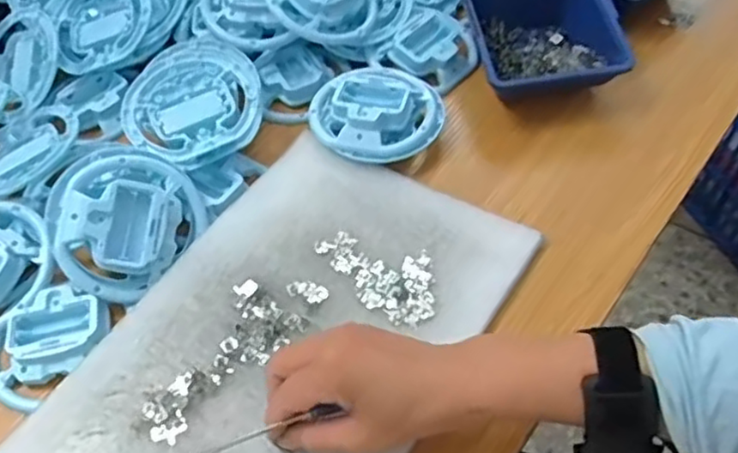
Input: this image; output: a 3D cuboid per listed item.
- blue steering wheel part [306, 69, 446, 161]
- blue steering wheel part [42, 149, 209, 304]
[{"bbox_3d":[0.006,-0.095,0.544,0.110,0.029,0.089,6,56,5],"label":"blue steering wheel part"},{"bbox_3d":[-0.177,-0.007,0.467,0.096,0.022,0.104,39,68,-5],"label":"blue steering wheel part"}]

